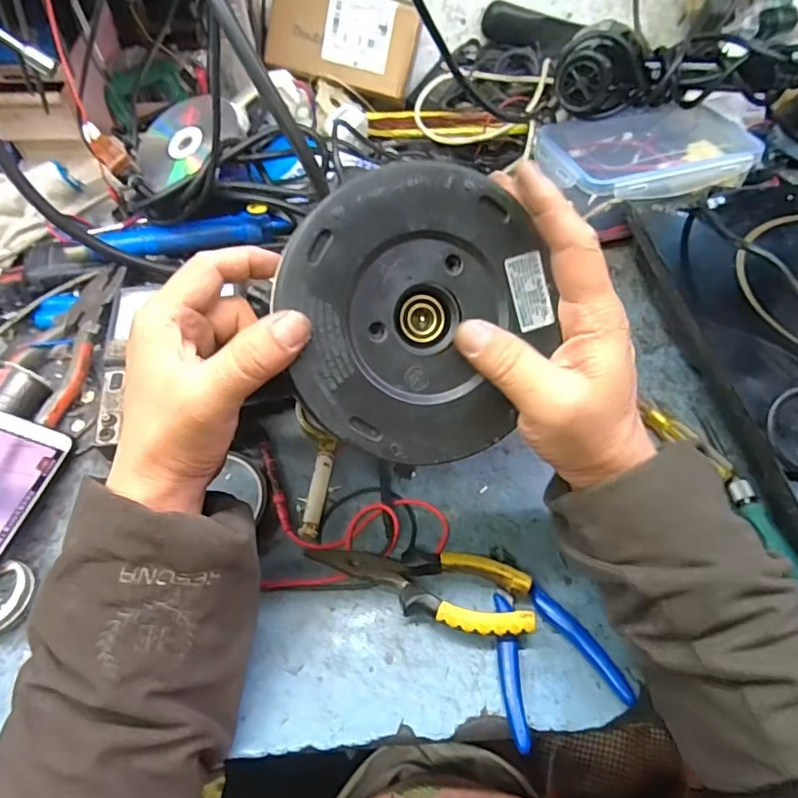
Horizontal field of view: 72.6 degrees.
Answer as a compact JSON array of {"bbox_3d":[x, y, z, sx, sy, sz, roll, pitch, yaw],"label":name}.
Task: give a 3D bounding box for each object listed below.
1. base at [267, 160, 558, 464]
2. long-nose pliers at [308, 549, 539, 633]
[{"bbox_3d":[0.013,-0.042,0.282,0.136,0.013,0.146,-2,98,-14],"label":"base"},{"bbox_3d":[0.013,0.130,0.379,0.155,0.028,0.048,9,57,7],"label":"long-nose pliers"}]

